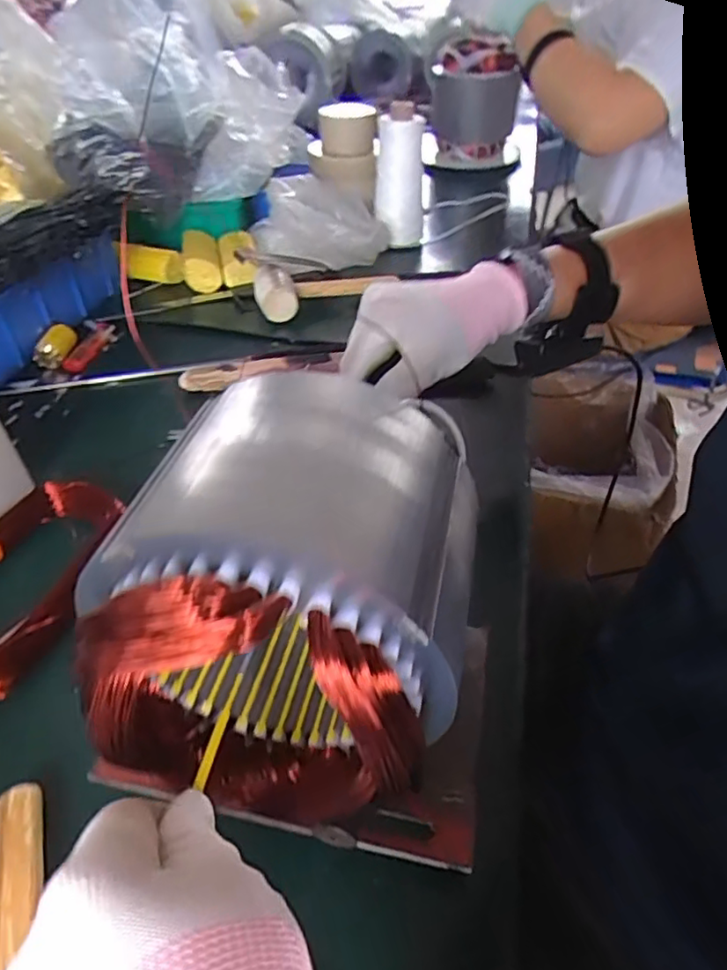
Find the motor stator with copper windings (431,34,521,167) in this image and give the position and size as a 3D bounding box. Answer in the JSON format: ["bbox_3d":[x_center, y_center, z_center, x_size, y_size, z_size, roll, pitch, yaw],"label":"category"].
[{"bbox_3d":[0.205,-0.686,1.100,0.161,0.194,0.126,7,44,8],"label":"motor stator with copper windings"}]

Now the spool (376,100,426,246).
[{"bbox_3d":[0.052,-0.413,0.807,0.069,0.150,0.081,1,43,1],"label":"spool"}]

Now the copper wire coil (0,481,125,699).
[{"bbox_3d":[-0.245,0.064,0.426,0.122,0.030,0.177,8,44,9],"label":"copper wire coil"}]

